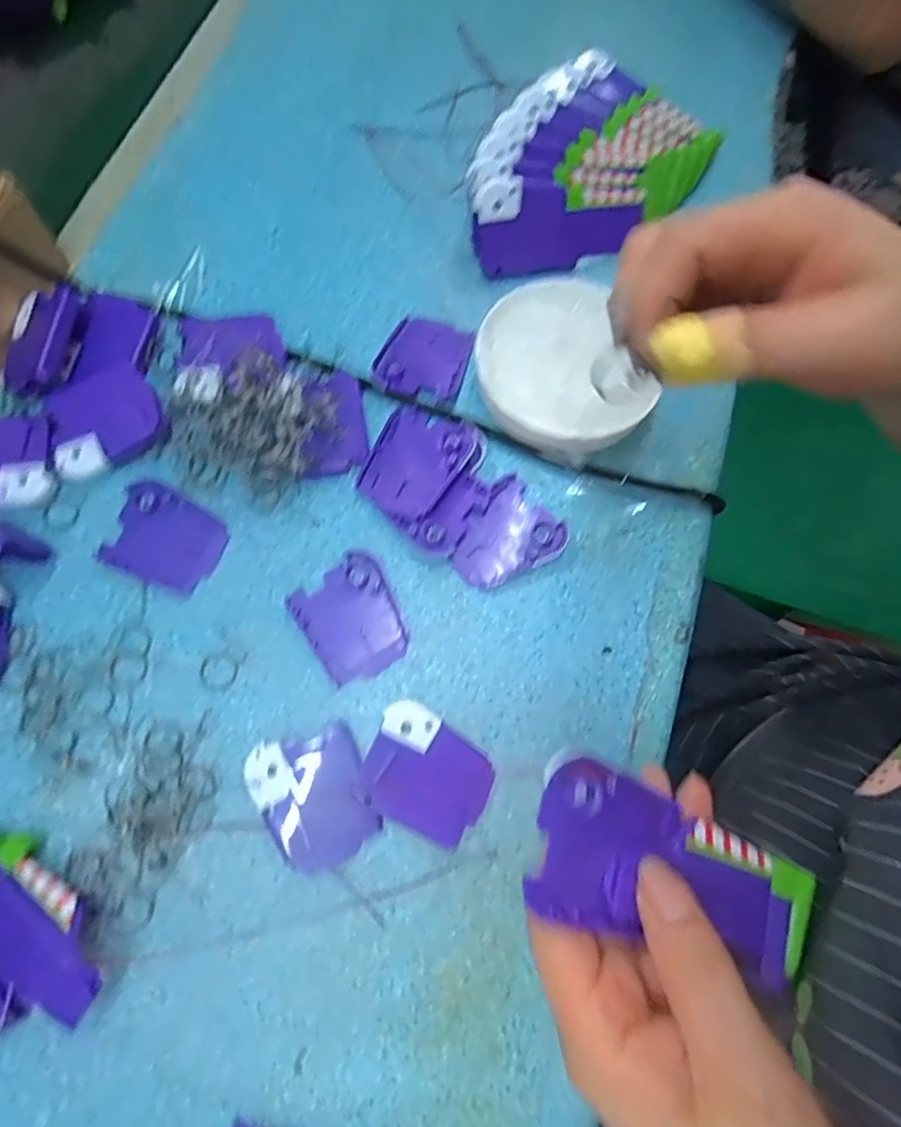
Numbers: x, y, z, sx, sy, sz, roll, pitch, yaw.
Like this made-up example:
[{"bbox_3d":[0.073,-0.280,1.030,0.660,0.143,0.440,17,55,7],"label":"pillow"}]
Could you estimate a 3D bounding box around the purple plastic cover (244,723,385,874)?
[{"bbox_3d":[-0.065,0.110,0.283,0.049,0.010,0.061,-23,75,-9],"label":"purple plastic cover"}]

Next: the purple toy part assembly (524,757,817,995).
[{"bbox_3d":[0.079,0.110,0.209,0.117,0.007,0.047,29,73,-15],"label":"purple toy part assembly"}]

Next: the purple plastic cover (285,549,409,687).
[{"bbox_3d":[-0.051,0.029,0.316,0.050,0.005,0.060,-34,77,-12],"label":"purple plastic cover"}]

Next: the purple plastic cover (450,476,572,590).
[{"bbox_3d":[0.031,-0.013,0.330,0.049,0.009,0.060,43,76,11],"label":"purple plastic cover"}]

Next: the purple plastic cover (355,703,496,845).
[{"bbox_3d":[-0.011,0.101,0.290,0.061,0.011,0.049,31,74,8],"label":"purple plastic cover"}]

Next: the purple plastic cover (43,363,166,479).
[{"bbox_3d":[-0.190,-0.079,0.328,0.061,0.015,0.050,-23,75,-9],"label":"purple plastic cover"}]

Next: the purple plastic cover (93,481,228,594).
[{"bbox_3d":[-0.154,-0.014,0.325,0.059,0.006,0.049,22,73,5],"label":"purple plastic cover"}]

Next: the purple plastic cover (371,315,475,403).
[{"bbox_3d":[-0.015,-0.128,0.363,0.053,0.009,0.058,15,73,3],"label":"purple plastic cover"}]

